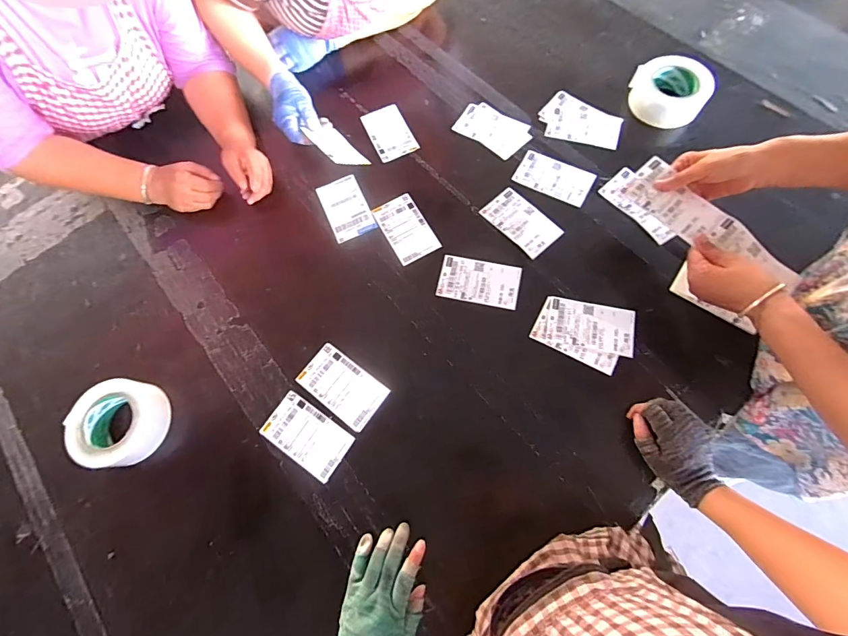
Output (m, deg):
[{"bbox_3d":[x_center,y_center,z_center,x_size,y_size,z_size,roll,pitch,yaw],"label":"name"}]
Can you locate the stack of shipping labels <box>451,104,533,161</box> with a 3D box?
[{"bbox_3d":[0.150,-0.407,0.807,0.156,0.007,0.108,38,75,14],"label":"stack of shipping labels"}]

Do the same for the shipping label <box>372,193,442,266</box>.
[{"bbox_3d":[-0.034,-0.171,0.718,0.081,0.006,0.137,-27,71,-8],"label":"shipping label"}]

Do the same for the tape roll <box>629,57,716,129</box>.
[{"bbox_3d":[0.538,-0.500,0.828,0.158,0.066,0.158,-1,70,2],"label":"tape roll"}]

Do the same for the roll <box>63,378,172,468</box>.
[{"bbox_3d":[-0.477,0.162,0.589,0.122,0.058,0.124,-1,70,2],"label":"roll"}]

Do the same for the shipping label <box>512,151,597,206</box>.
[{"bbox_3d":[0.260,-0.280,0.753,0.146,0.005,0.087,28,76,10],"label":"shipping label"}]

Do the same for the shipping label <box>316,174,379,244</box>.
[{"bbox_3d":[-0.153,-0.217,0.739,0.082,0.004,0.137,-24,73,-6],"label":"shipping label"}]

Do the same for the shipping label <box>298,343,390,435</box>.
[{"bbox_3d":[-0.134,0.112,0.622,0.141,0.006,0.082,35,75,14],"label":"shipping label"}]

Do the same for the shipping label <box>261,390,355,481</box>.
[{"bbox_3d":[-0.185,0.187,0.597,0.138,0.005,0.081,33,74,13],"label":"shipping label"}]

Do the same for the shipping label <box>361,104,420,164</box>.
[{"bbox_3d":[-0.073,-0.398,0.805,0.086,0.004,0.138,-23,74,-4],"label":"shipping label"}]

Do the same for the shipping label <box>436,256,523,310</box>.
[{"bbox_3d":[0.100,-0.065,0.675,0.142,0.004,0.084,12,71,6],"label":"shipping label"}]

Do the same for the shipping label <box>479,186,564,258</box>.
[{"bbox_3d":[0.185,-0.183,0.717,0.087,0.005,0.141,-40,73,-7],"label":"shipping label"}]

